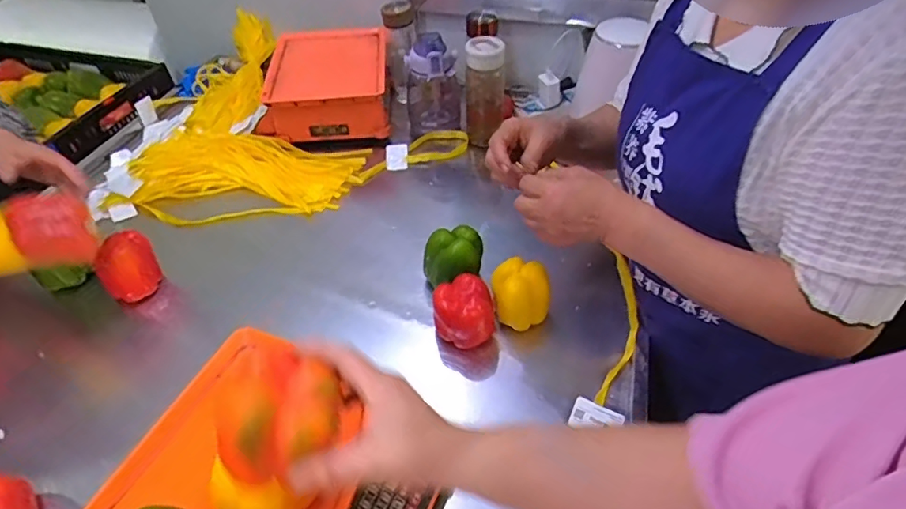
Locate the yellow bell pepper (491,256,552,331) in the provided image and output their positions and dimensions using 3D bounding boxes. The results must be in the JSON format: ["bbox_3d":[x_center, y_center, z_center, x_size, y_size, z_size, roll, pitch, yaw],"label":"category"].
[{"bbox_3d":[0.095,0.053,0.722,0.074,0.078,0.060,-6,46,-4],"label":"yellow bell pepper"}]

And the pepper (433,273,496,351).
[{"bbox_3d":[0.014,0.077,0.714,0.078,0.069,0.073,-10,46,-7],"label":"pepper"}]

